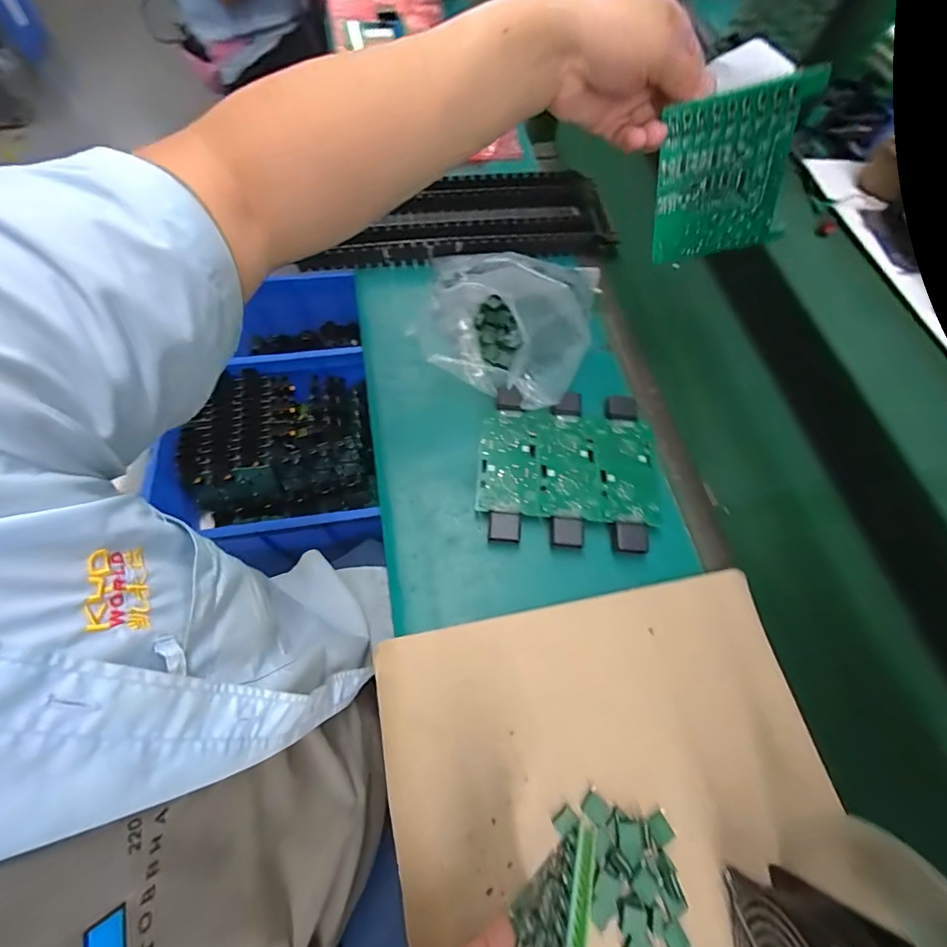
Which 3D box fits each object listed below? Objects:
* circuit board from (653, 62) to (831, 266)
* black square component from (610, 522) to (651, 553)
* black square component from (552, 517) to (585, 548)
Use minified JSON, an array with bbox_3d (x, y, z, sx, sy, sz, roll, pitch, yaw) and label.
[{"bbox_3d":[0.205,-0.240,0.359,0.102,0.118,0.007,-6,51,15],"label":"circuit board"},{"bbox_3d":[0.152,0.063,0.422,0.033,0.008,0.028,2,65,-2],"label":"black square component"},{"bbox_3d":[0.091,0.057,0.421,0.031,0.007,0.027,7,65,1],"label":"black square component"}]

